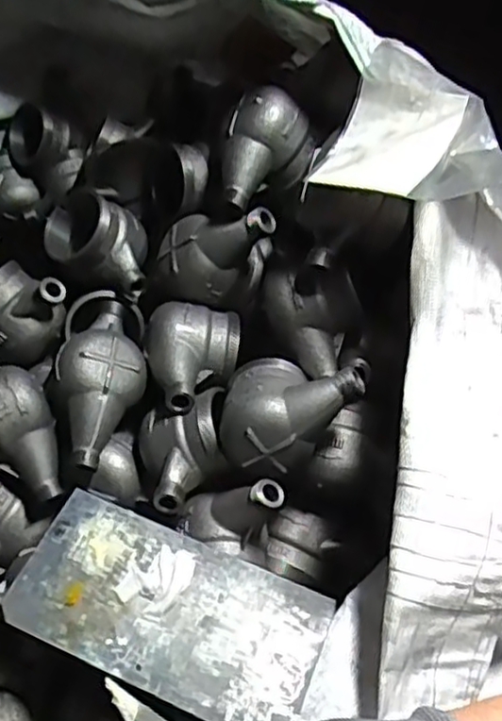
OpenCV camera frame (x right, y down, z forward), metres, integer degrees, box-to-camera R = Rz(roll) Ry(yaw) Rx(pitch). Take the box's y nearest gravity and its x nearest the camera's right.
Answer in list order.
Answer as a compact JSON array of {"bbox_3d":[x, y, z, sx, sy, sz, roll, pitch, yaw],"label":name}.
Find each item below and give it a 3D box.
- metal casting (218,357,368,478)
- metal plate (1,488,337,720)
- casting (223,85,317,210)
[{"bbox_3d":[0.031,0.043,0.607,0.119,0.068,0.097,11,45,14],"label":"metal casting"},{"bbox_3d":[-0.064,0.195,0.556,0.236,0.005,0.121,20,54,11],"label":"metal plate"},{"bbox_3d":[0.010,-0.201,0.666,0.075,0.103,0.066,2,19,-27],"label":"casting"}]

